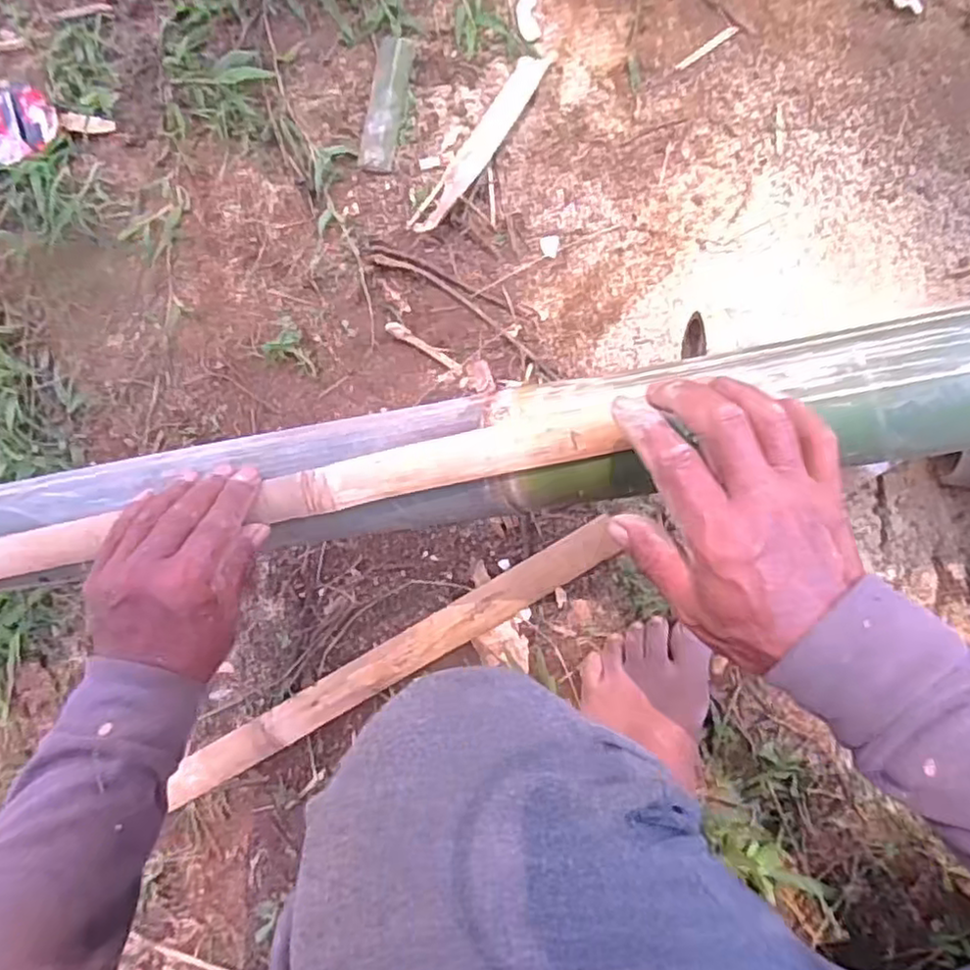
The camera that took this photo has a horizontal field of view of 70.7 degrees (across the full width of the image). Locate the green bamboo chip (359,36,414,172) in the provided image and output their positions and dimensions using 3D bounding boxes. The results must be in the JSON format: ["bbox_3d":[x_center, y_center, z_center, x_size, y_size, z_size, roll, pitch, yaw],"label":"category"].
[{"bbox_3d":[-0.097,-0.380,0.679,0.036,0.007,0.139,7,83,11],"label":"green bamboo chip"}]

